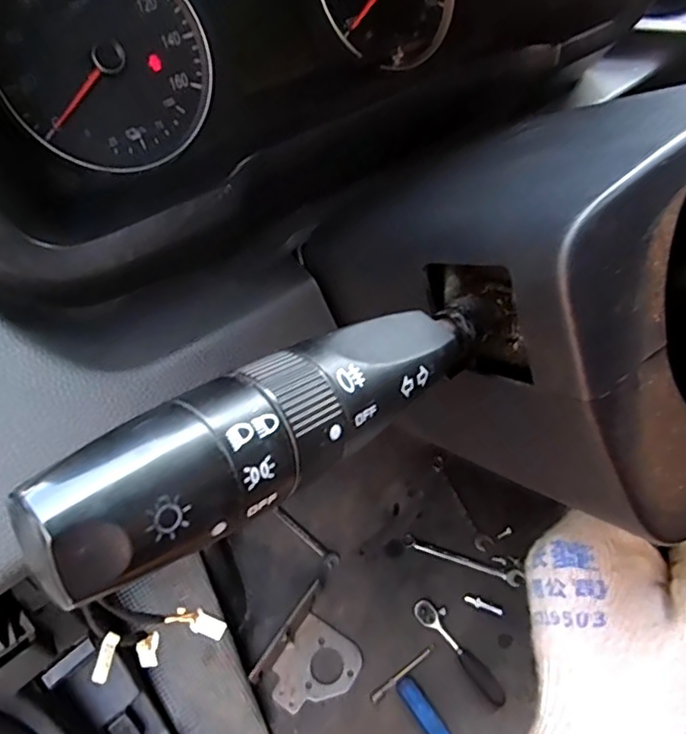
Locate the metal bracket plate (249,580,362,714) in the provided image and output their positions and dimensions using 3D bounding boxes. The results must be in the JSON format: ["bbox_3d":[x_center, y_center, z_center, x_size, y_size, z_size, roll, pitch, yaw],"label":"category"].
[{"bbox_3d":[-0.031,0.350,0.714,0.105,0.046,0.136,25,55,23],"label":"metal bracket plate"}]

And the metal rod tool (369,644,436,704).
[{"bbox_3d":[0.075,0.377,0.717,0.100,0.006,0.011,-29,54,-20],"label":"metal rod tool"}]

